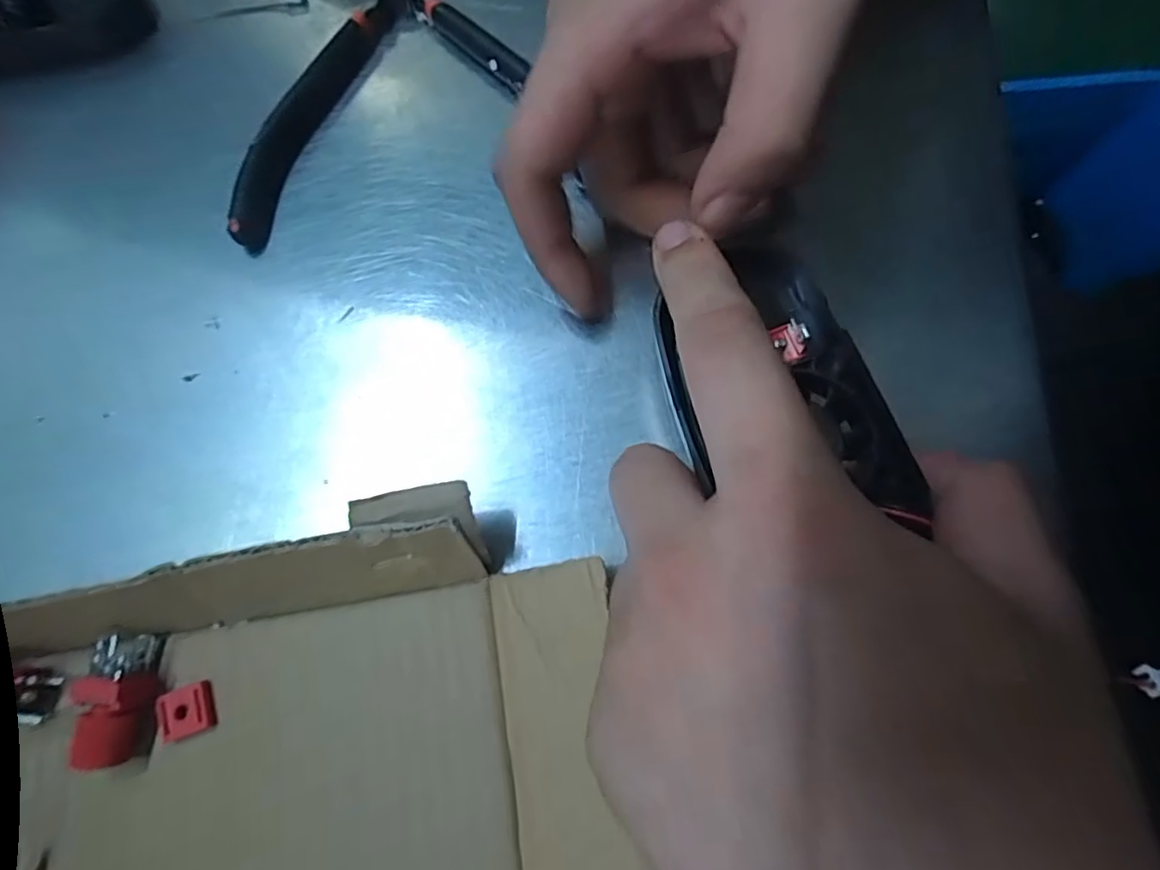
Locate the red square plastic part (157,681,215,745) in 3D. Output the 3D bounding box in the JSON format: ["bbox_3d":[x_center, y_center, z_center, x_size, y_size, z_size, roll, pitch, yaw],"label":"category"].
[{"bbox_3d":[-0.111,0.078,0.170,0.014,0.004,0.013,-20,73,-2],"label":"red square plastic part"}]

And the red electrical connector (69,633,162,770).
[{"bbox_3d":[-0.127,0.072,0.166,0.015,0.013,0.033,1,74,4],"label":"red electrical connector"}]

